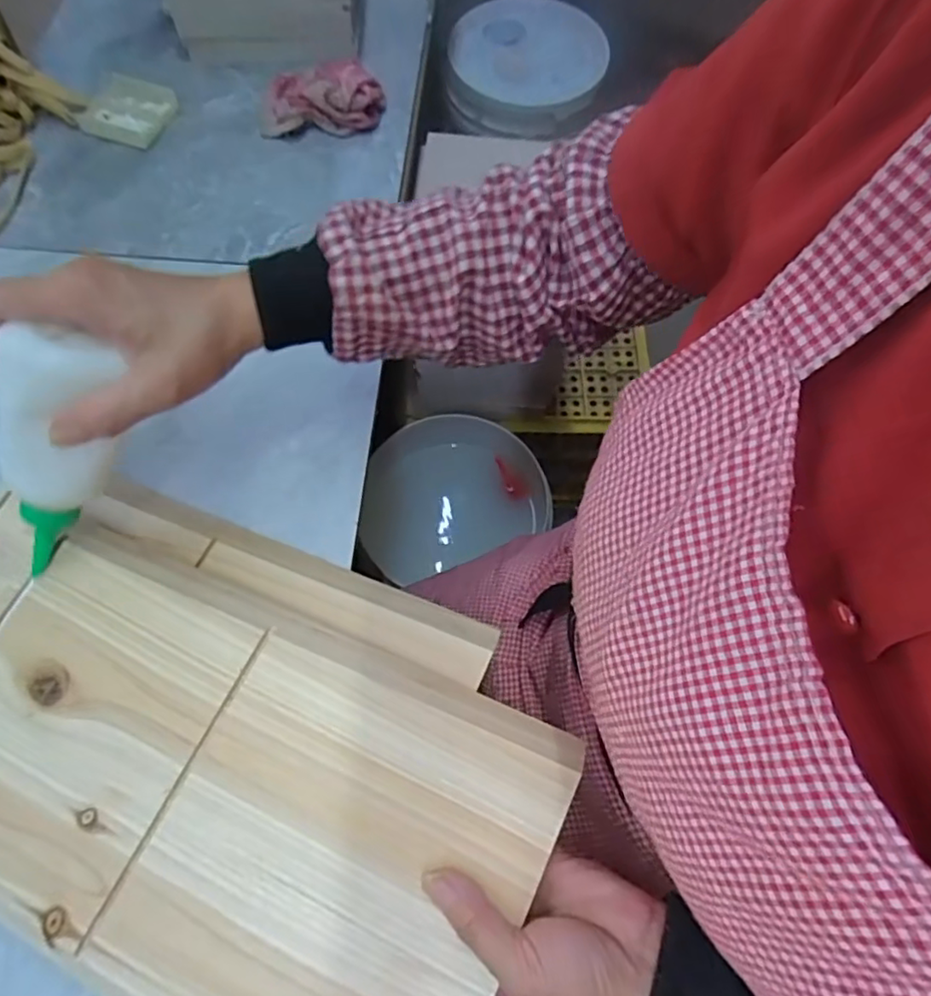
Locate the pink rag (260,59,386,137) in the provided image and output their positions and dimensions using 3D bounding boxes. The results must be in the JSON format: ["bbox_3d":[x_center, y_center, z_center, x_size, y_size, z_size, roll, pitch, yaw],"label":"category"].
[{"bbox_3d":[-0.138,-0.380,0.582,0.116,0.049,0.049,-6,68,-4],"label":"pink rag"}]

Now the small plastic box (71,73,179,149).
[{"bbox_3d":[-0.329,-0.378,0.596,0.082,0.012,0.072,19,68,7],"label":"small plastic box"}]

